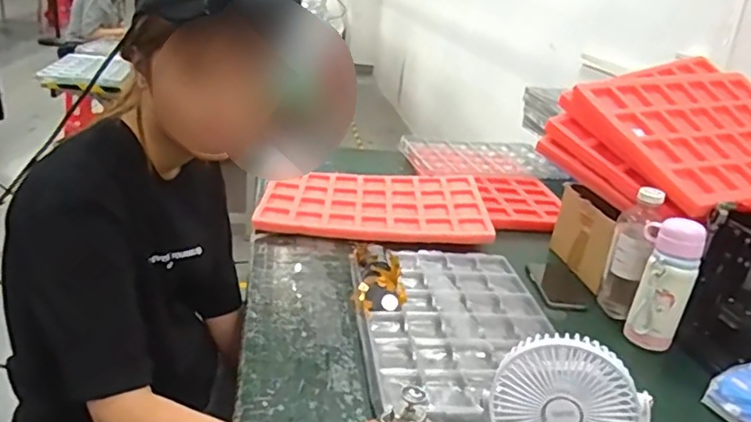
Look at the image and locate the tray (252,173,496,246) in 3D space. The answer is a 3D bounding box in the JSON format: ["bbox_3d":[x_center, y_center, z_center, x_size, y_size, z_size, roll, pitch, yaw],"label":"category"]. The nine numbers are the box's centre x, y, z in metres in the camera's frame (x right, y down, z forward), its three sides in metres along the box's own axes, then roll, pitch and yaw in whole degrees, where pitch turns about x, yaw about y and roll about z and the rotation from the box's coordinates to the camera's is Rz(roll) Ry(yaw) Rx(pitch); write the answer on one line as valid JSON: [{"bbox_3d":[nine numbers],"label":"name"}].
[{"bbox_3d":[0.007,-0.021,1.362,0.491,0.027,0.357,5,23,6],"label":"tray"}]

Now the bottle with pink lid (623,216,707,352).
[{"bbox_3d":[0.464,0.117,0.957,0.078,0.208,0.071,9,22,4],"label":"bottle with pink lid"}]

